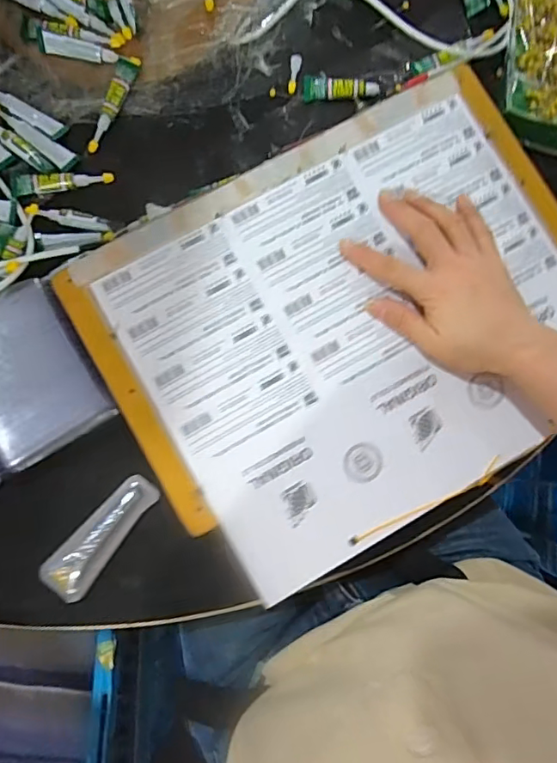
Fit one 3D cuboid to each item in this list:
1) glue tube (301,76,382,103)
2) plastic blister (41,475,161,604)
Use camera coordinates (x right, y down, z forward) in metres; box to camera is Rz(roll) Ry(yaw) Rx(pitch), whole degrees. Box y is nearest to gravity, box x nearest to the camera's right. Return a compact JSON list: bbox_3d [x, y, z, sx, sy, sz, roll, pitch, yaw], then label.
[{"bbox_3d":[0.055,-0.264,0.472,0.066,0.008,0.022,1,84,-3],"label":"glue tube"},{"bbox_3d":[-0.140,0.118,0.409,0.036,0.020,0.105,38,84,2],"label":"plastic blister"}]

